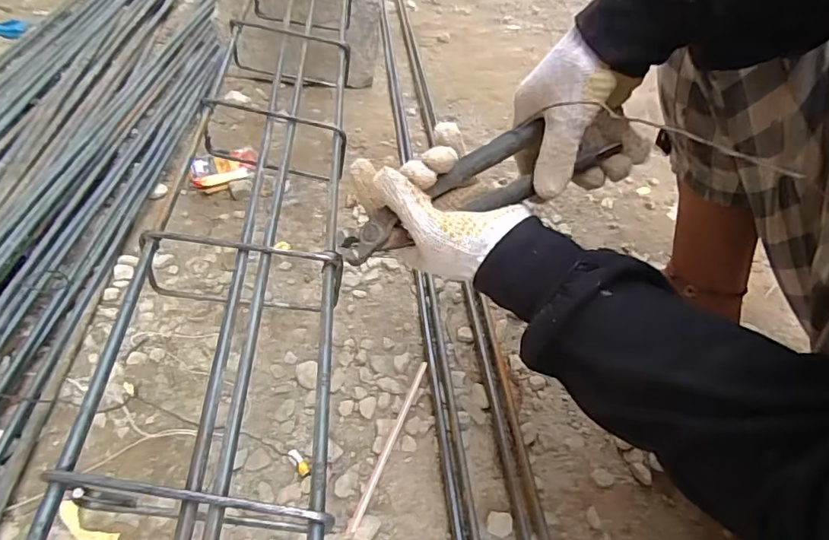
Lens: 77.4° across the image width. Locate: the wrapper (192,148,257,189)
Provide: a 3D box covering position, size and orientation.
[{"bbox_3d":[-0.267,-0.146,0.729,0.092,0.017,0.069,-14,45,-20],"label":"wrapper"}]

